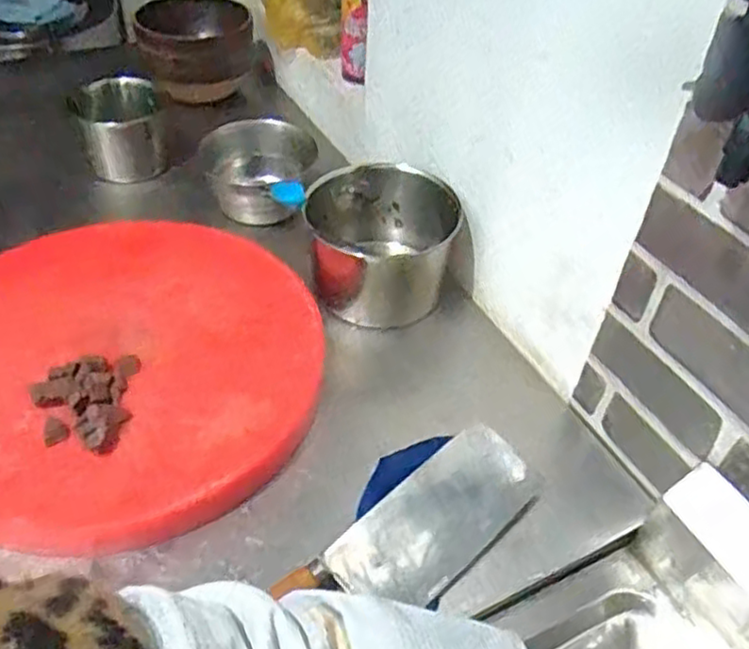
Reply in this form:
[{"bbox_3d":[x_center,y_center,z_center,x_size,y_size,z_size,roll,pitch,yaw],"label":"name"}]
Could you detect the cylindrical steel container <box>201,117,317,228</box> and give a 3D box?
[{"bbox_3d":[-0.150,-0.194,0.922,0.138,0.083,0.141,3,43,-3],"label":"cylindrical steel container"}]

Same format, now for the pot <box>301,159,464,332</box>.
[{"bbox_3d":[0.007,-0.097,0.819,0.155,0.122,0.154,3,43,-3],"label":"pot"}]

